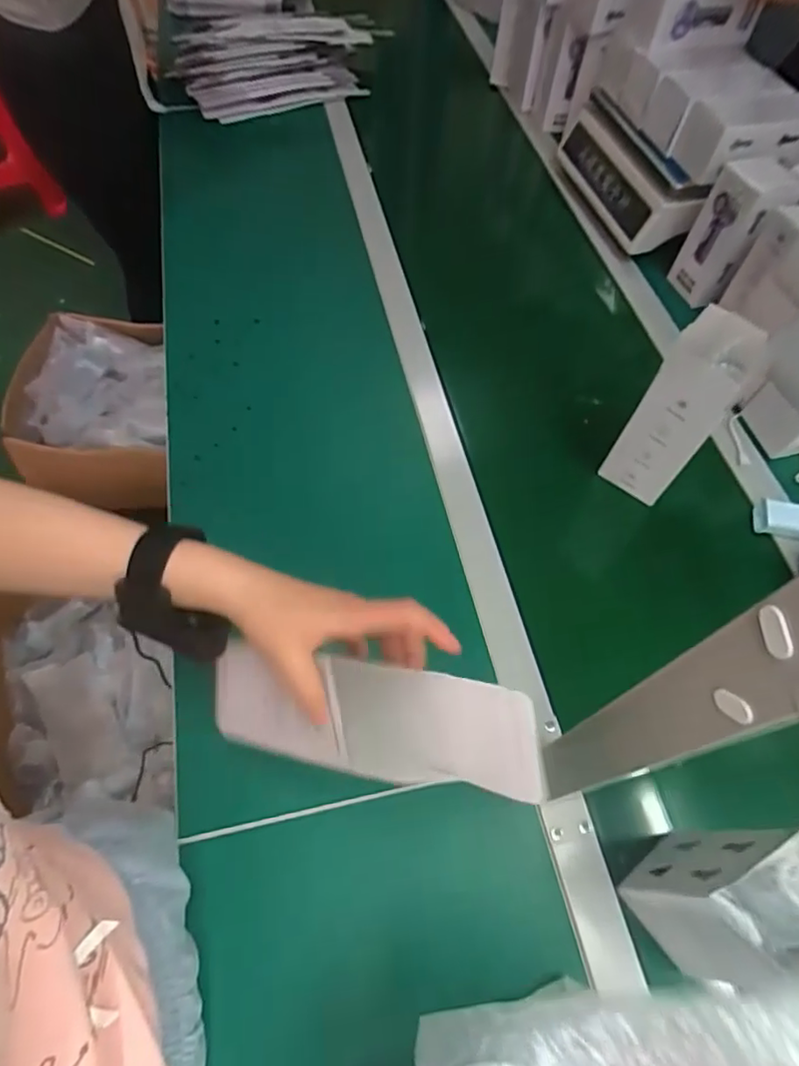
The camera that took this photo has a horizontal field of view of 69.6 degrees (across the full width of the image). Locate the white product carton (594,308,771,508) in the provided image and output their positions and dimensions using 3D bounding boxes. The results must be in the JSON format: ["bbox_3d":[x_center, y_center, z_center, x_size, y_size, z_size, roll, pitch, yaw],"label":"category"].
[{"bbox_3d":[0.293,-0.126,0.598,0.079,0.189,0.088,33,65,16],"label":"white product carton"}]

